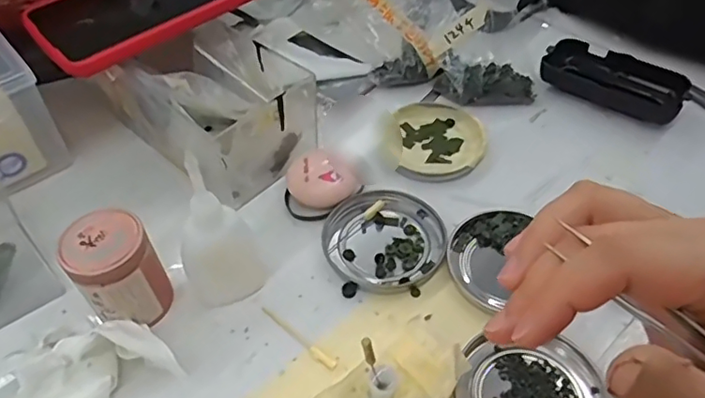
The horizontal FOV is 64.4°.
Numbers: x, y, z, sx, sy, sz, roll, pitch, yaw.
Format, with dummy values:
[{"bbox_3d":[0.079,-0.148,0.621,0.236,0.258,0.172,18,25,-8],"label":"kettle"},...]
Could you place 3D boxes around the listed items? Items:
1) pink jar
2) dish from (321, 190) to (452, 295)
[{"bbox_3d":[-0.133,0.042,0.322,0.045,0.065,0.045,-1,48,1],"label":"pink jar"},{"bbox_3d":[0.021,0.025,0.369,0.077,0.010,0.074,-1,48,1],"label":"dish"}]

